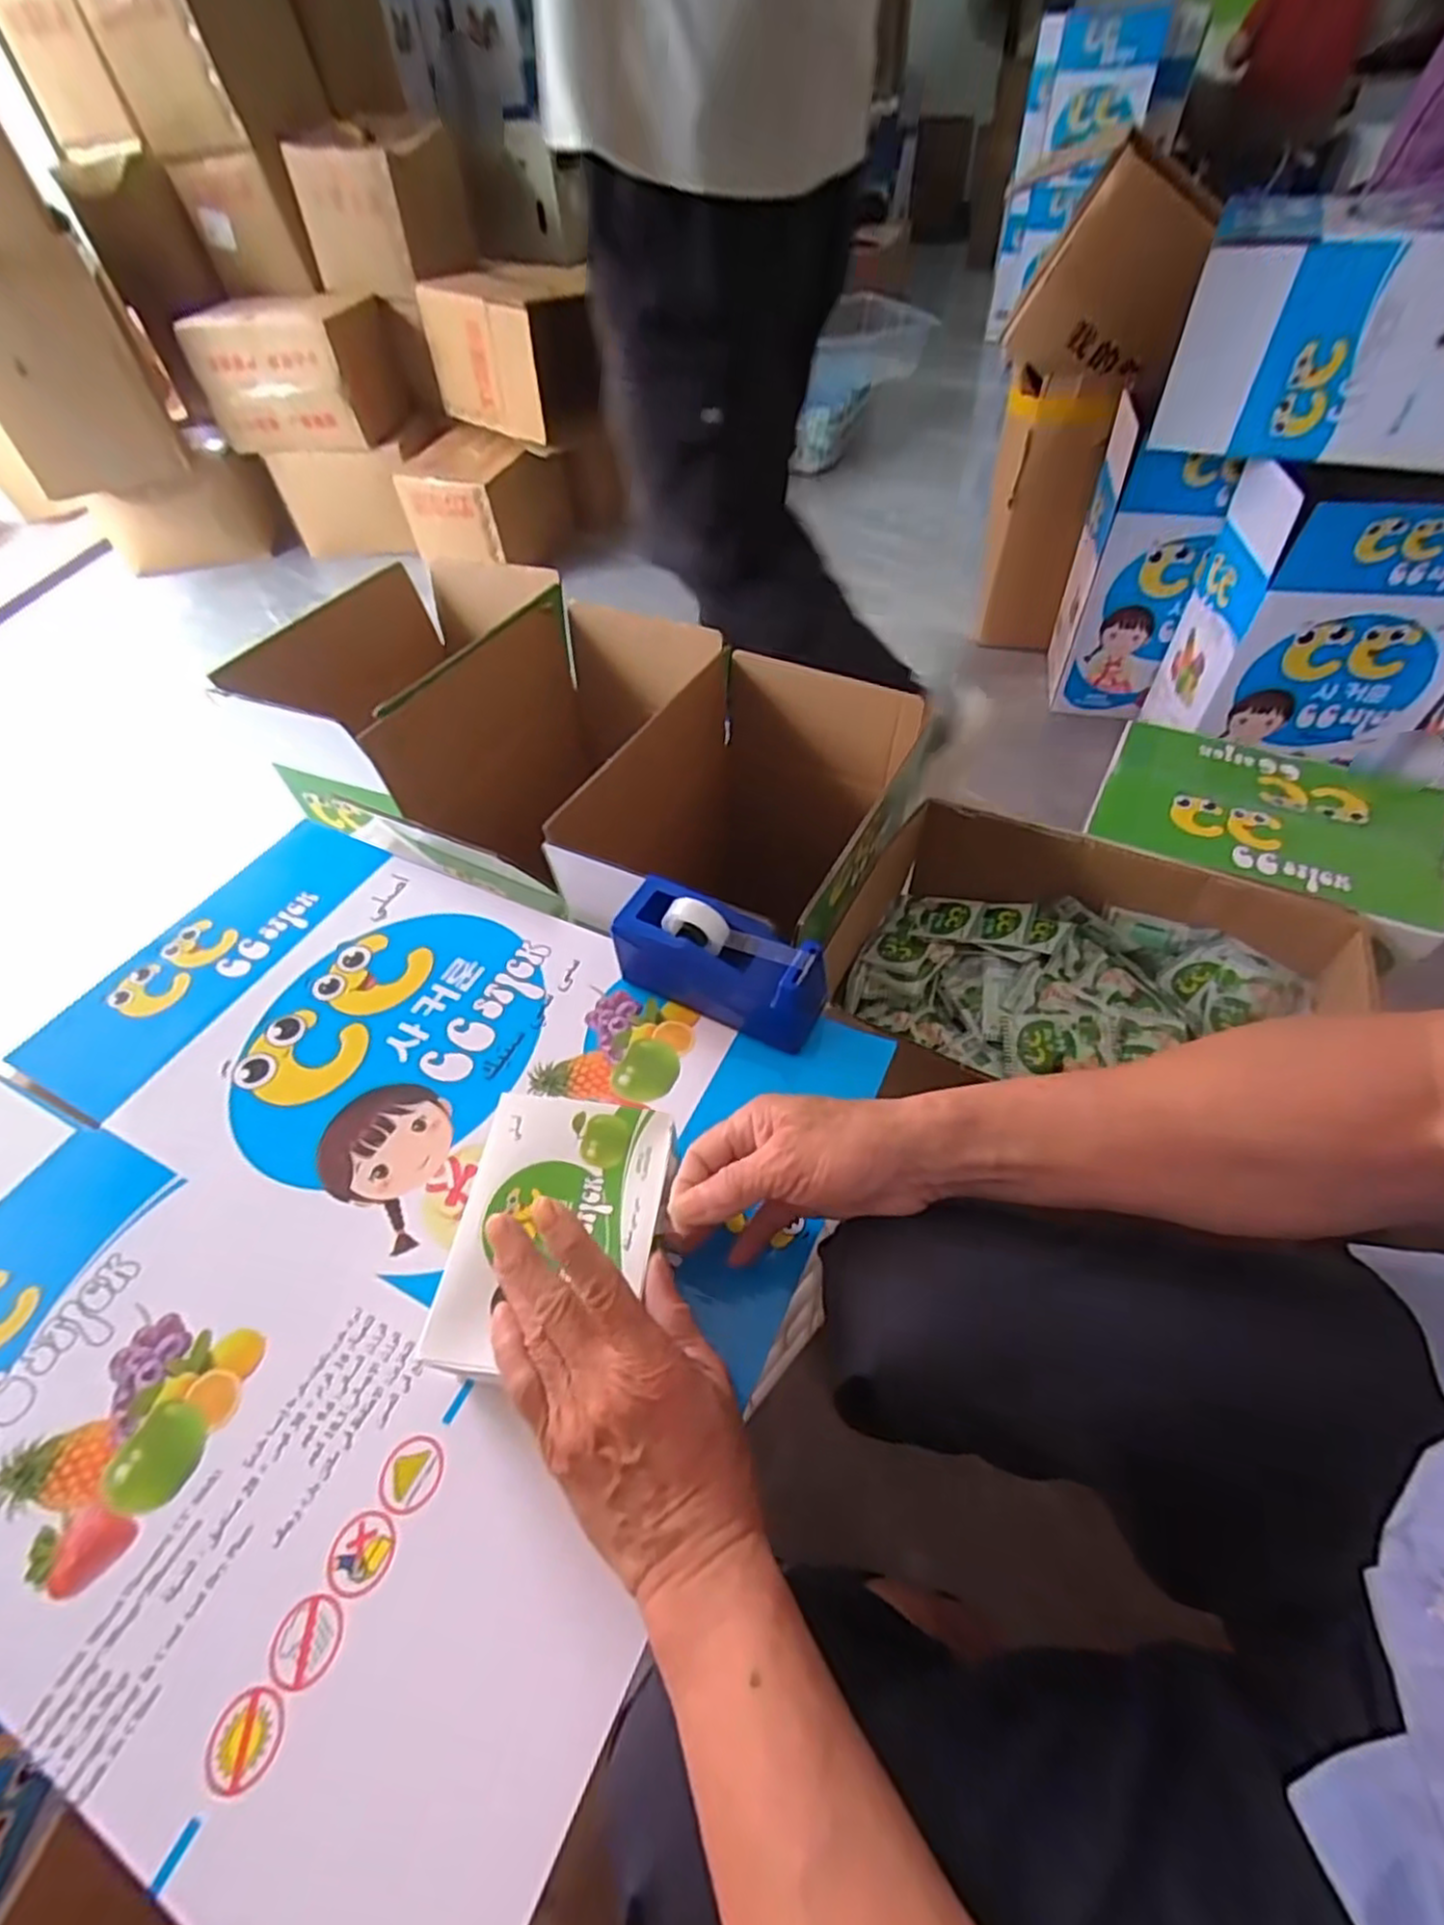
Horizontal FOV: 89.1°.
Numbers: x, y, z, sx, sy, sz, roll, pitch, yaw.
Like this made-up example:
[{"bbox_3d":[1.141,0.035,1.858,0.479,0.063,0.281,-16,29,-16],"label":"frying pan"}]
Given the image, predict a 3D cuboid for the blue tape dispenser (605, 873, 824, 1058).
[{"bbox_3d":[-0.001,-0.004,0.523,0.148,0.072,0.064,19,55,17],"label":"blue tape dispenser"}]

